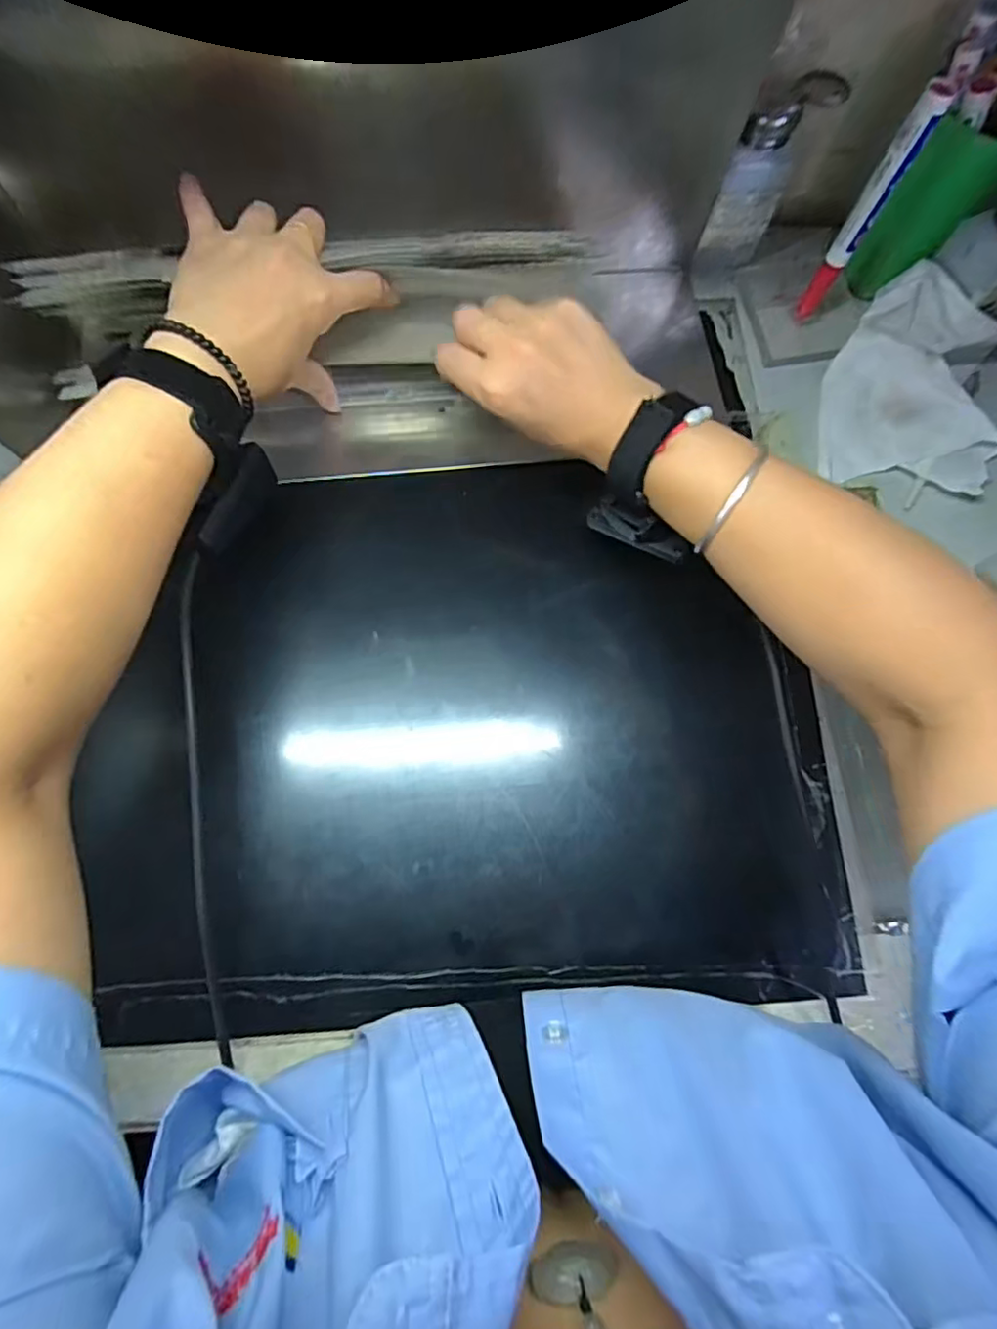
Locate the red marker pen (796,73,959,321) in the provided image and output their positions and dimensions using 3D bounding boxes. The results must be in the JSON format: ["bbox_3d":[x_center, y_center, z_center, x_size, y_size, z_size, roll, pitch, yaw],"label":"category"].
[{"bbox_3d":[0.243,-0.298,0.393,0.018,0.150,0.017,32,76,7],"label":"red marker pen"}]

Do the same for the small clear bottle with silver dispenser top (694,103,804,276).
[{"bbox_3d":[0.188,-0.350,0.441,0.045,0.101,0.045,27,75,5],"label":"small clear bottle with silver dispenser top"}]

